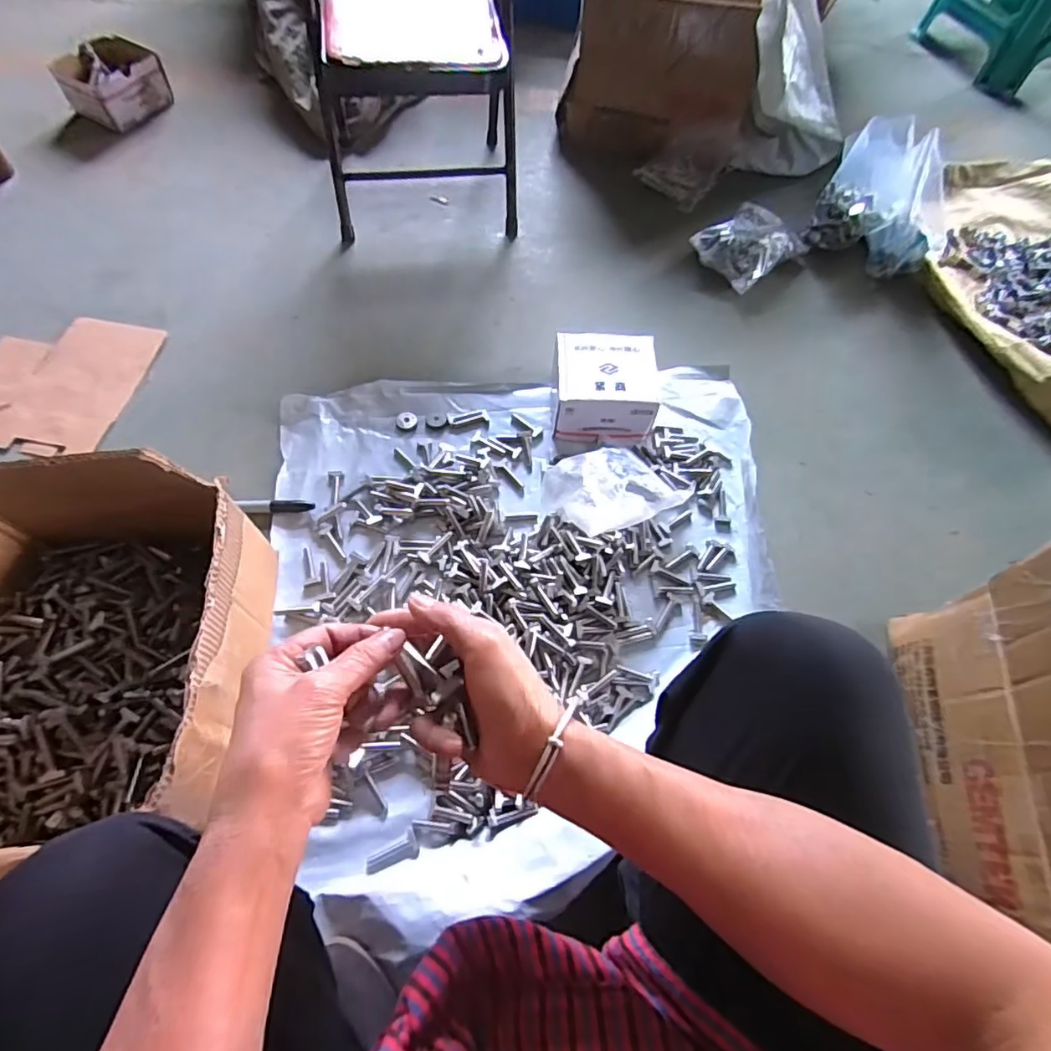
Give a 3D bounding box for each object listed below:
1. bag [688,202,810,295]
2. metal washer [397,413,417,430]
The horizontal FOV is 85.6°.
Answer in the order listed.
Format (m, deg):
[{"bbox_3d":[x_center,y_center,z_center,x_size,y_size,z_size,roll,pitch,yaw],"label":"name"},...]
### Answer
[{"bbox_3d":[0.404,-0.508,1.027,0.187,0.061,0.140,-37,68,-21],"label":"bag"},{"bbox_3d":[-0.177,-0.157,0.848,0.031,0.004,0.030,-2,62,-4],"label":"metal washer"}]

